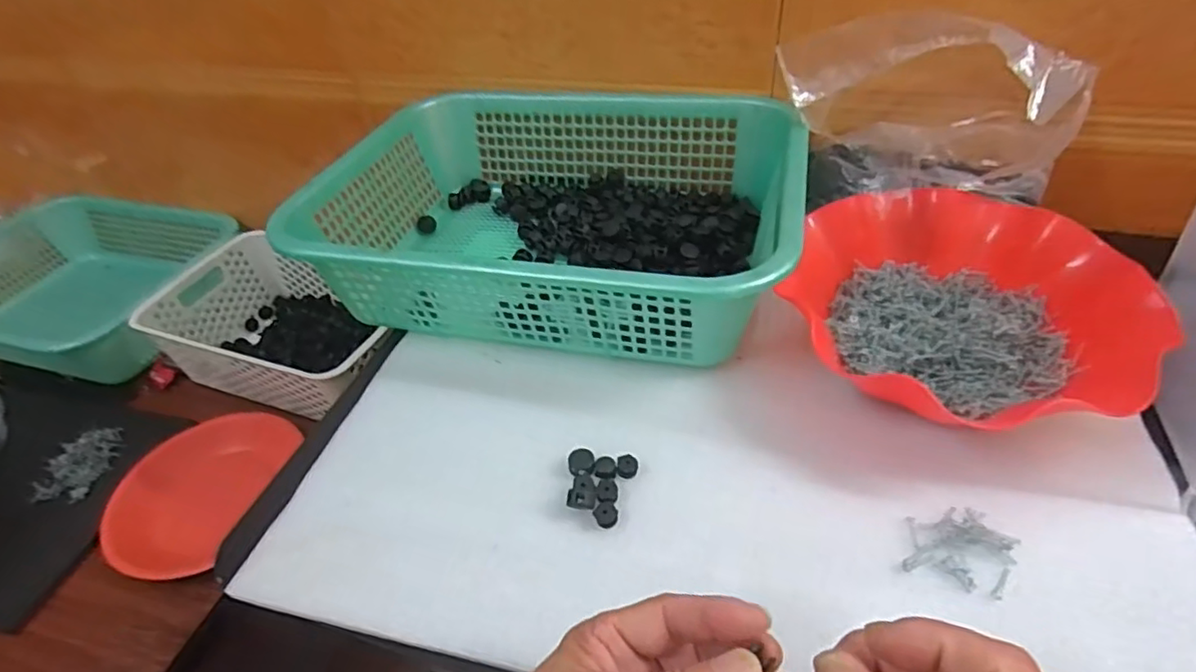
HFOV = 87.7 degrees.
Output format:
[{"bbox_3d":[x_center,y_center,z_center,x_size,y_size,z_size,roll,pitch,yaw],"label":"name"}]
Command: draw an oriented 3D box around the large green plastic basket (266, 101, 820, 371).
[{"bbox_3d":[-0.031,-0.111,0.541,0.382,0.109,0.289,6,48,13],"label":"large green plastic basket"}]

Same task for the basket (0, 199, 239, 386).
[{"bbox_3d":[-0.751,-0.073,0.923,0.451,0.111,0.312,14,48,19],"label":"basket"}]

